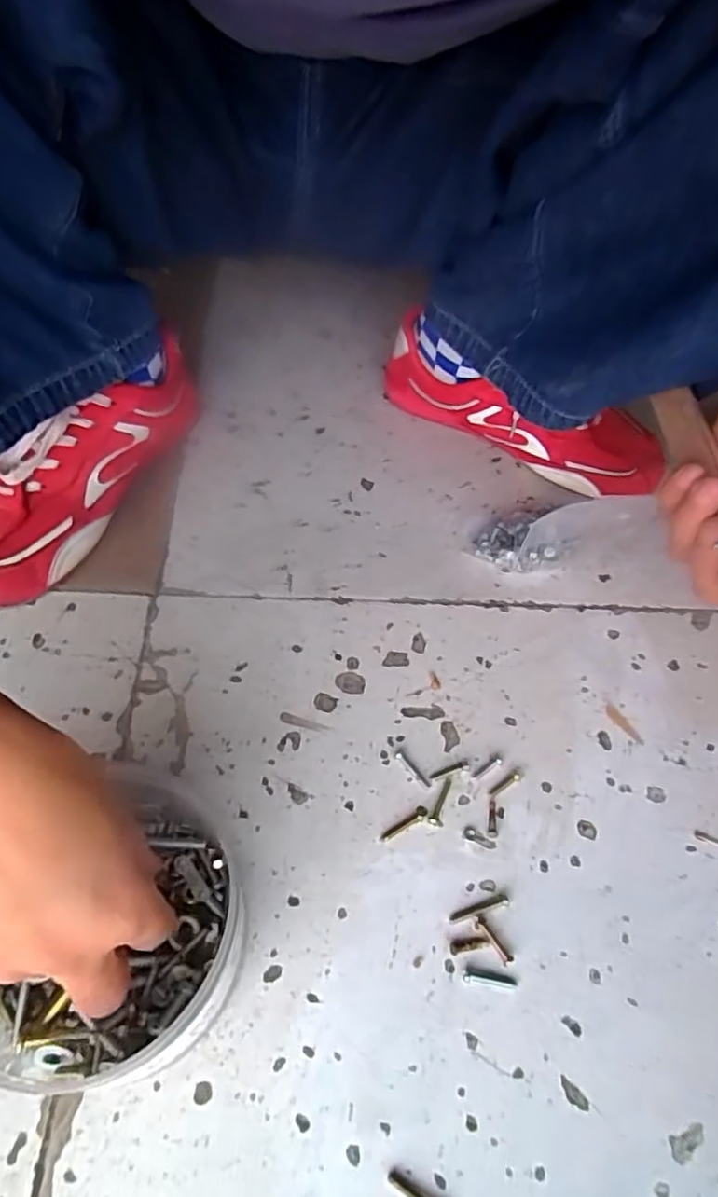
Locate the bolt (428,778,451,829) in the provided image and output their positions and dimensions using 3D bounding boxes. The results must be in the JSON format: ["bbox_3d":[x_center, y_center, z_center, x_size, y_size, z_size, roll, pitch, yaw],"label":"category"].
[{"bbox_3d":[0.047,0.115,0.365,0.008,0.004,0.029,20,54,9],"label":"bolt"}]

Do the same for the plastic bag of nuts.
[{"bbox_3d":[0.143,-0.050,0.480,0.120,0.036,0.052,-16,56,0],"label":"plastic bag of nuts"}]

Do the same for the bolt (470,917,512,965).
[{"bbox_3d":[0.067,0.172,0.324,0.006,0.004,0.026,-31,62,-25],"label":"bolt"}]

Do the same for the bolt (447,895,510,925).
[{"bbox_3d":[0.061,0.160,0.333,0.032,0.004,0.006,-10,55,-13],"label":"bolt"}]

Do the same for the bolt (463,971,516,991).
[{"bbox_3d":[0.064,0.185,0.314,0.026,0.004,0.005,8,53,0],"label":"bolt"}]

